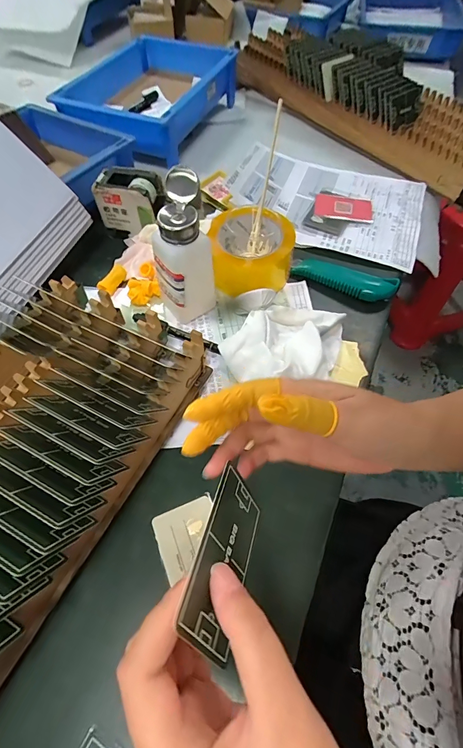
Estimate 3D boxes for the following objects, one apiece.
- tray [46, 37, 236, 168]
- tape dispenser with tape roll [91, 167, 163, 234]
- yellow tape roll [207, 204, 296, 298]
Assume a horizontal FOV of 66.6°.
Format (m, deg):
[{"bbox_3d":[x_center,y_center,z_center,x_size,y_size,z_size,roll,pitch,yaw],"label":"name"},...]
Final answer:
[{"bbox_3d":[-0.152,-0.499,0.636,0.236,0.086,0.292,19,59,10],"label":"tray"},{"bbox_3d":[-0.135,-0.236,0.479,0.079,0.059,0.050,11,58,6],"label":"tape dispenser with tape roll"},{"bbox_3d":[0.026,-0.156,0.451,0.098,0.068,0.098,1,58,-1],"label":"yellow tape roll"}]

